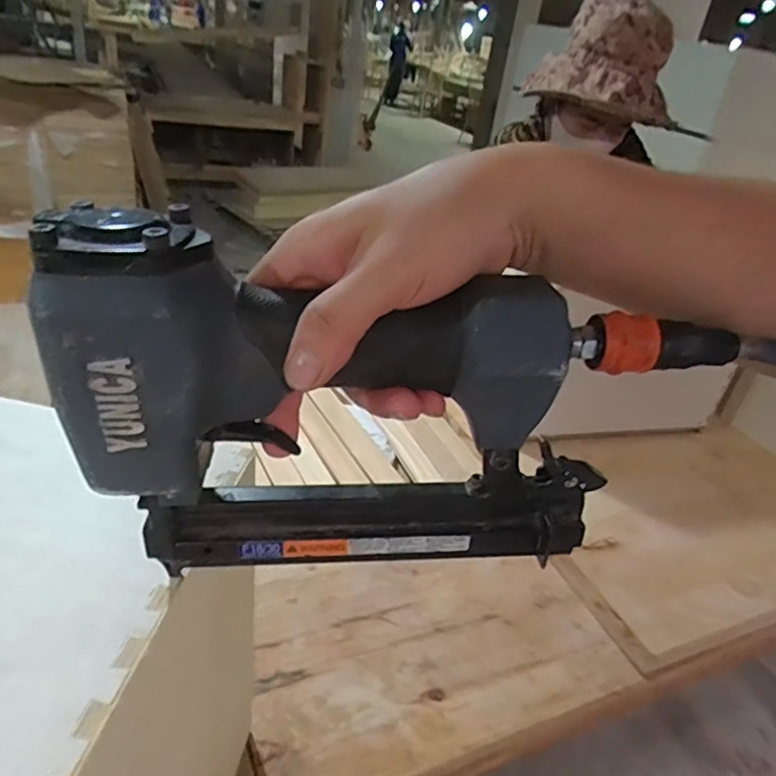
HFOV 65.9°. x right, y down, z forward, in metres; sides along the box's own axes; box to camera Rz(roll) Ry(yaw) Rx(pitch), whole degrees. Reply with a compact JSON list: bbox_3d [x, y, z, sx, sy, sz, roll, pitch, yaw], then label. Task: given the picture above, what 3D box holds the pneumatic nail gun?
[{"bbox_3d":[0.000,0.013,0.254,0.245,0.155,0.045,2,27,-7],"label":"pneumatic nail gun"}]

